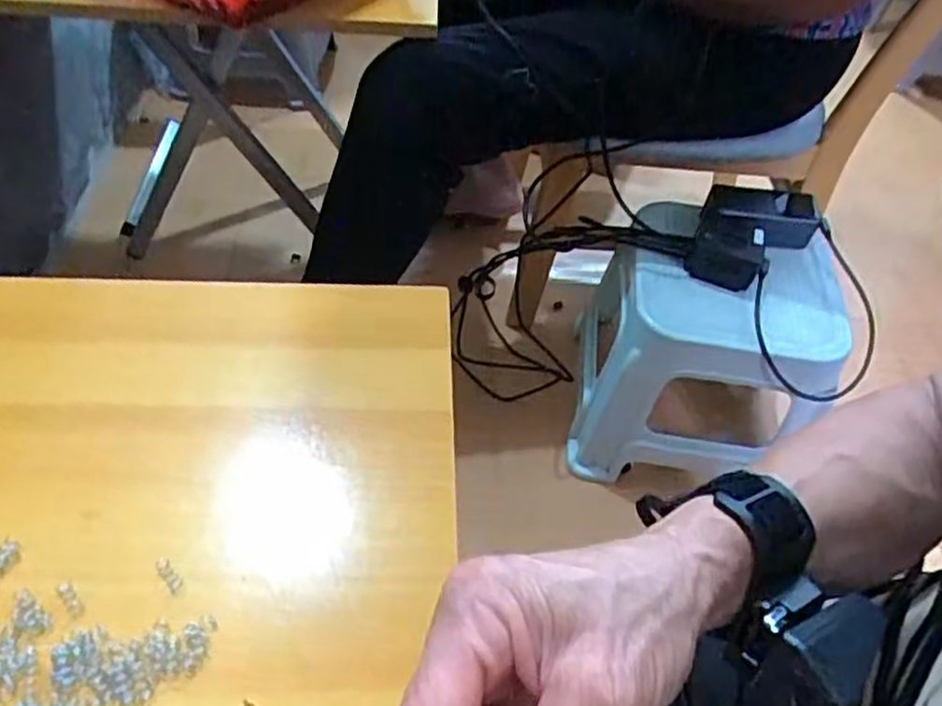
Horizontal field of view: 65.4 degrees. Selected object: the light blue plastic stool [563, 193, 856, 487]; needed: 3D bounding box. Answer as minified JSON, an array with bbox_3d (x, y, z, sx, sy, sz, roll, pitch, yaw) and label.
[{"bbox_3d":[0.288,0.005,0.918,0.259,0.251,0.222,12,49,4],"label":"light blue plastic stool"}]

